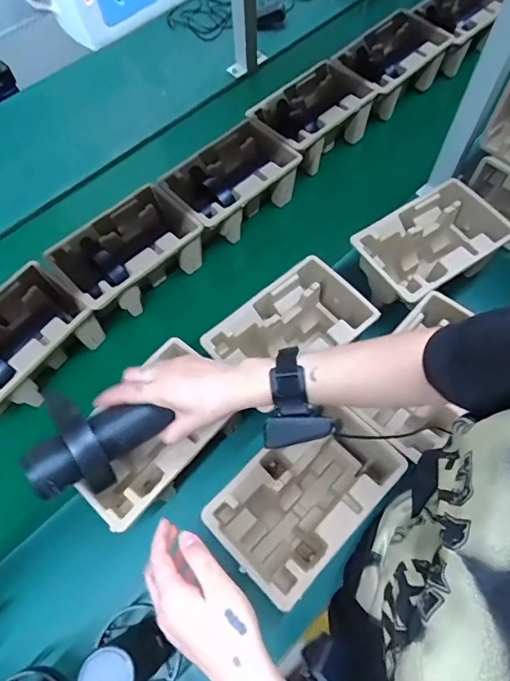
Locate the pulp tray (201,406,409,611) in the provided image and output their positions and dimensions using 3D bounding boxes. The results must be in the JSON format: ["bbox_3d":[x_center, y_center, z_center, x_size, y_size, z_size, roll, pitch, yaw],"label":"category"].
[{"bbox_3d":[0.064,0.200,0.585,0.224,0.111,0.138,-42,71,-17],"label":"pulp tray"}]

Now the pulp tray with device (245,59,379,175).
[{"bbox_3d":[0.106,-0.419,0.854,0.216,0.094,0.140,-38,70,-16],"label":"pulp tray with device"}]

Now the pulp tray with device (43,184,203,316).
[{"bbox_3d":[-0.212,-0.138,0.754,0.226,0.100,0.151,-41,71,-17],"label":"pulp tray with device"}]

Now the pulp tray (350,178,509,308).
[{"bbox_3d":[0.279,-0.143,0.735,0.222,0.105,0.143,-33,68,-14],"label":"pulp tray"}]

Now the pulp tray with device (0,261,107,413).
[{"bbox_3d":[-0.360,0.011,0.689,0.139,0.095,0.222,34,70,16],"label":"pulp tray with device"}]

